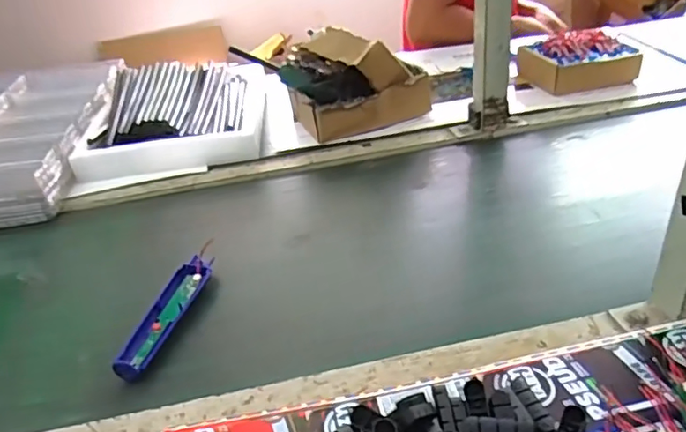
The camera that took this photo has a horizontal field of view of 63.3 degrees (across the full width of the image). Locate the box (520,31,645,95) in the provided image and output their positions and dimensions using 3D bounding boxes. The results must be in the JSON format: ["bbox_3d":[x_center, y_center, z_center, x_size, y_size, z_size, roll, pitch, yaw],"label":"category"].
[{"bbox_3d":[0.424,-0.278,1.010,0.175,0.078,0.117,-11,33,-7],"label":"box"}]

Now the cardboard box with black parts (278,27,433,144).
[{"bbox_3d":[0.008,-0.230,0.944,0.209,0.127,0.197,-19,35,-19],"label":"cardboard box with black parts"}]

